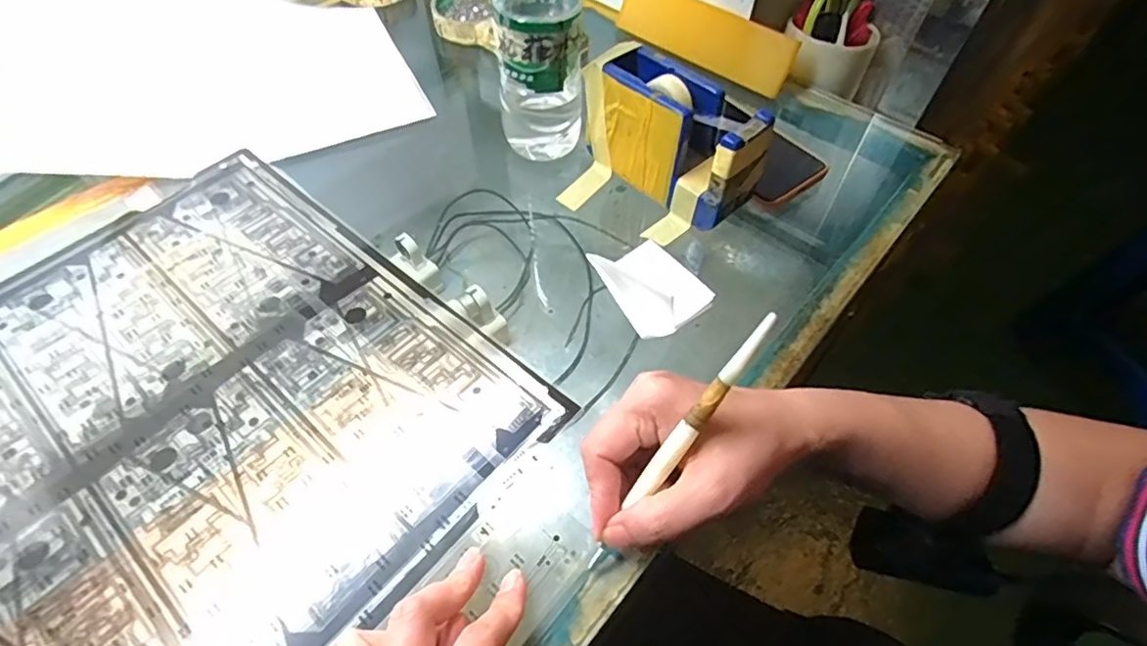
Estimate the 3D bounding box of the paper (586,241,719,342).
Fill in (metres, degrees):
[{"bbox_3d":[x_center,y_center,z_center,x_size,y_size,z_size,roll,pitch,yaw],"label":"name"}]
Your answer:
[{"bbox_3d":[0.051,-0.027,0.364,0.057,0.021,0.066,-29,60,-19],"label":"paper"}]

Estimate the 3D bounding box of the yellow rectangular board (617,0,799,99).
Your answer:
[{"bbox_3d":[0.120,-0.276,0.533,0.186,0.050,0.007,38,35,23],"label":"yellow rectangular board"}]

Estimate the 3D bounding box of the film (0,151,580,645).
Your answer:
[{"bbox_3d":[-0.264,0.082,0.302,0.349,0.005,0.401,35,62,22],"label":"film"}]

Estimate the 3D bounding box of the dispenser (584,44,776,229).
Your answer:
[{"bbox_3d":[0.056,-0.145,0.409,0.046,0.078,0.091,-33,61,-21],"label":"dispenser"}]

